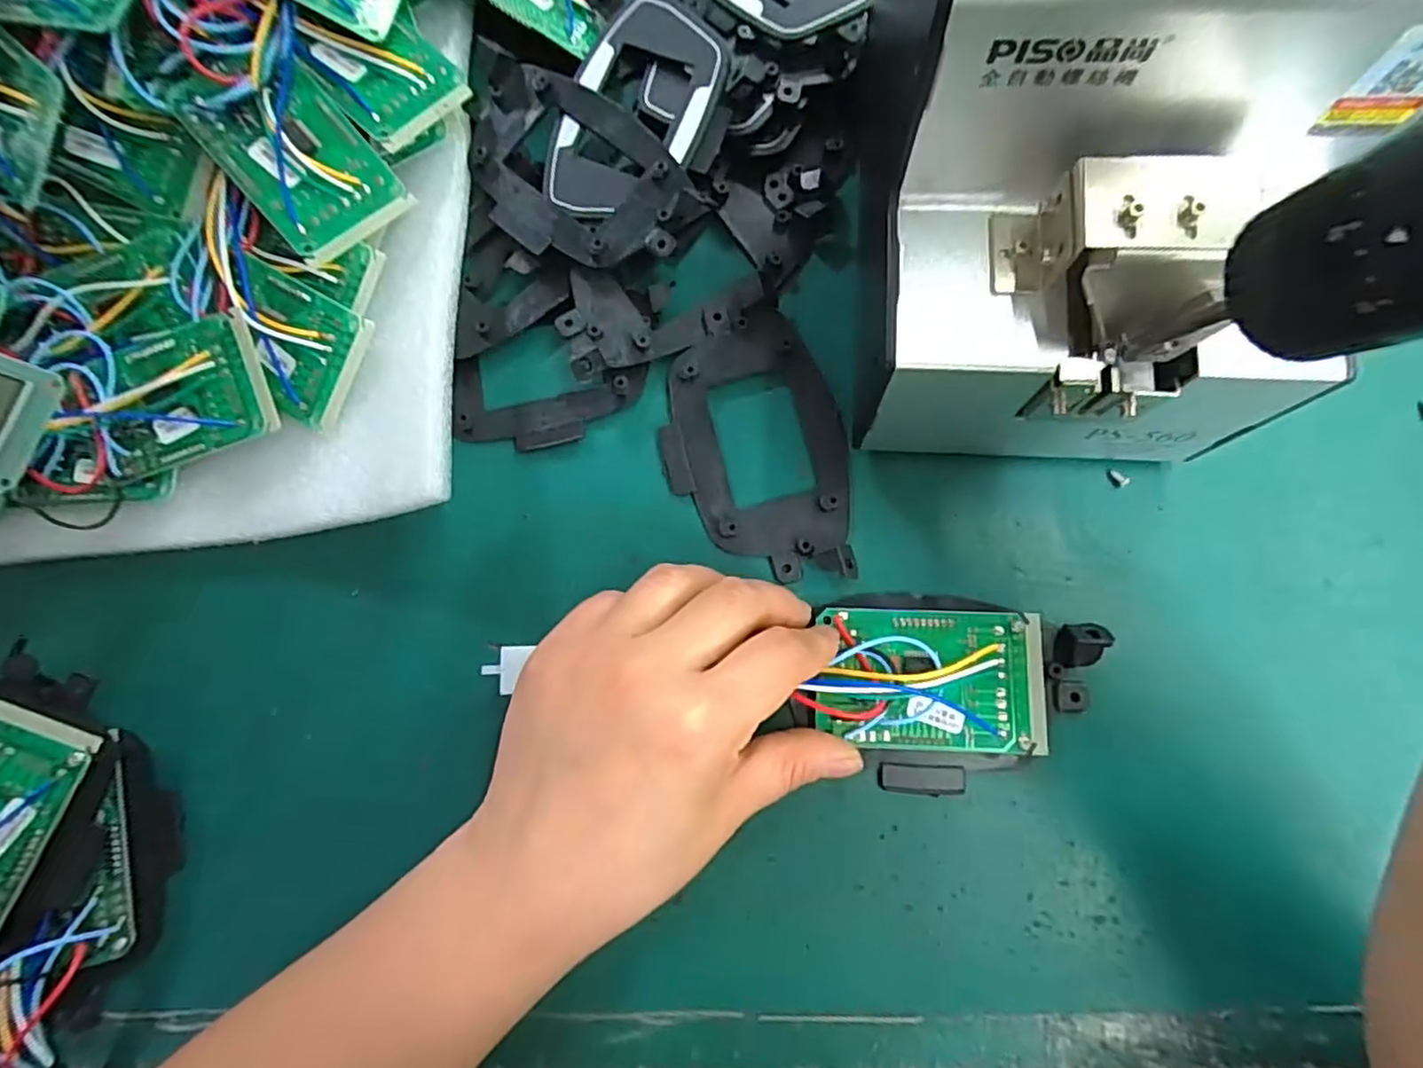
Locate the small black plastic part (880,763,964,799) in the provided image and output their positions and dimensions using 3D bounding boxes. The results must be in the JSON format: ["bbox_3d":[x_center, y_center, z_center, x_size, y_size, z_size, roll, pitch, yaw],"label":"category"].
[{"bbox_3d":[0.076,0.088,0.239,0.030,0.004,0.010,1,79,6],"label":"small black plastic part"}]

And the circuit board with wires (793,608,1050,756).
[{"bbox_3d":[0.079,0.052,0.239,0.081,0.014,0.050,2,81,4],"label":"circuit board with wires"}]

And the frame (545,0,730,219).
[{"bbox_3d":[-0.031,-0.180,0.283,0.061,0.007,0.103,22,81,9],"label":"frame"}]

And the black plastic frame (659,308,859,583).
[{"bbox_3d":[0.018,-0.036,0.268,0.072,0.007,0.111,-9,78,3],"label":"black plastic frame"}]

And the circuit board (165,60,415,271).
[{"bbox_3d":[-0.163,-0.148,0.258,0.049,0.010,0.078,-43,99,-12],"label":"circuit board"}]

